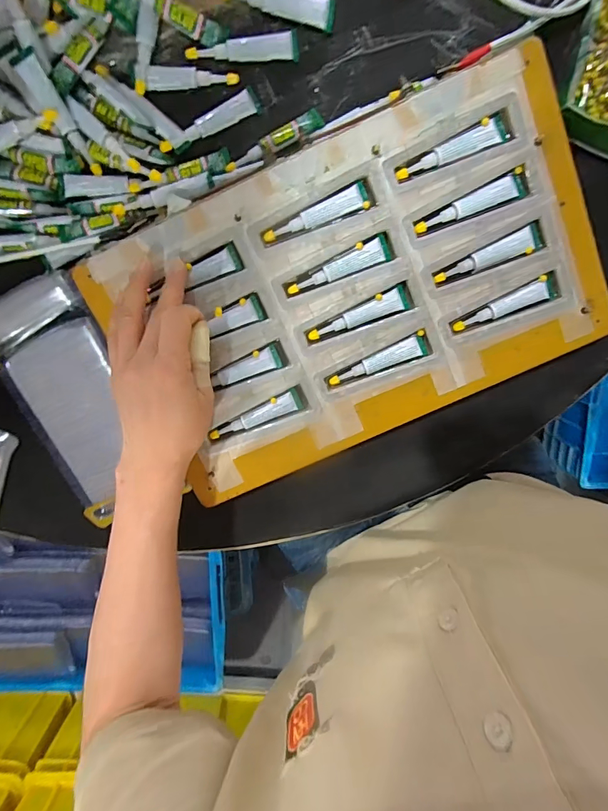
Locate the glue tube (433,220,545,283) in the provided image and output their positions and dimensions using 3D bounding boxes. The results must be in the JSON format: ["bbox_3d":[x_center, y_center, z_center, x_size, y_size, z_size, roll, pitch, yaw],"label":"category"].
[{"bbox_3d":[0.149,-0.117,0.328,0.088,0.006,0.020,-26,103,6],"label":"glue tube"}]

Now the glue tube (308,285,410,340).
[{"bbox_3d":[0.044,-0.073,0.336,0.084,0.006,0.018,-21,103,4],"label":"glue tube"}]

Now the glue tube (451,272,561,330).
[{"bbox_3d":[0.166,-0.080,0.336,0.086,0.008,0.018,-25,103,5],"label":"glue tube"}]

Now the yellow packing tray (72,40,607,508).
[{"bbox_3d":[0.042,-0.088,0.331,0.374,0.026,0.229,-24,97,6],"label":"yellow packing tray"}]

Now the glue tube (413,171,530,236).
[{"bbox_3d":[0.128,-0.156,0.319,0.087,0.006,0.018,-21,103,4],"label":"glue tube"}]

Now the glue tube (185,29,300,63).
[{"bbox_3d":[-0.047,-0.278,0.315,0.085,0.010,0.019,-2,104,0],"label":"glue tube"}]

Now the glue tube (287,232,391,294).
[{"bbox_3d":[0.028,-0.109,0.327,0.085,0.006,0.018,-23,103,5],"label":"glue tube"}]

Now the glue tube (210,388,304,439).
[{"bbox_3d":[-0.043,0.009,0.355,0.084,0.006,0.017,-22,103,5],"label":"glue tube"}]

